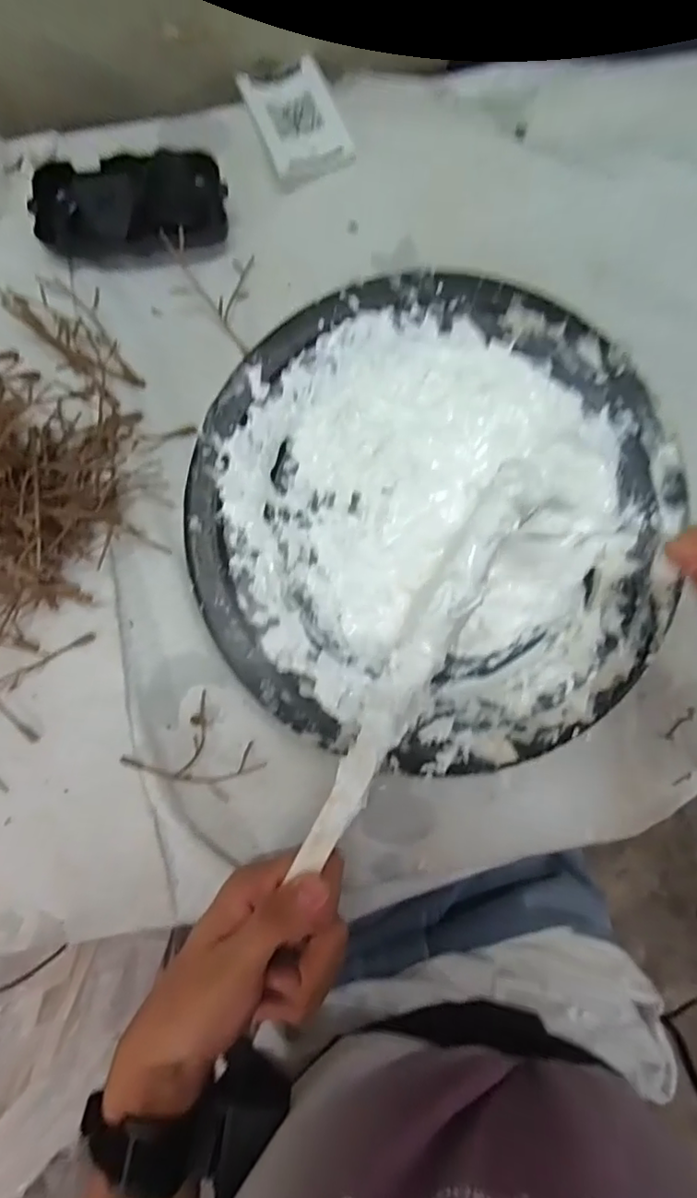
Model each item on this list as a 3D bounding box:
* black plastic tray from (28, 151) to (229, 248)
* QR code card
[{"bbox_3d":[-0.127,-0.235,0.344,0.106,0.026,0.042,-2,87,-2],"label":"black plastic tray"},{"bbox_3d":[-0.031,-0.299,0.356,0.051,0.018,0.081,-20,88,-3],"label":"QR code card"}]

